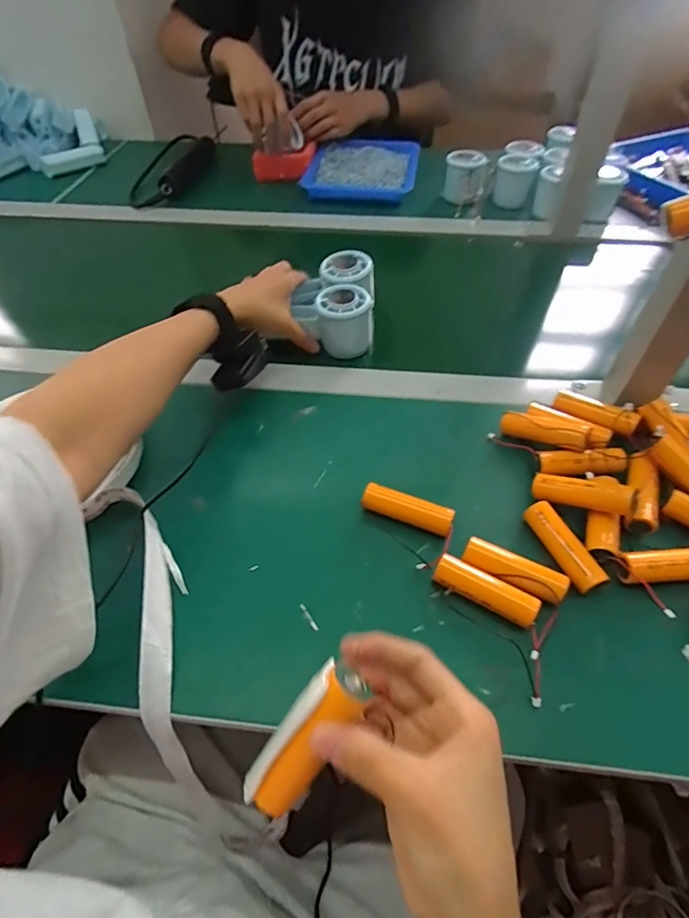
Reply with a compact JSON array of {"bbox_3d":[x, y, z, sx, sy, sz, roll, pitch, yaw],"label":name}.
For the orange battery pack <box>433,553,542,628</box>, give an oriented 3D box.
[{"bbox_3d":[0.100,0.094,0.338,0.071,0.022,0.021,24,54,19],"label":"orange battery pack"}]

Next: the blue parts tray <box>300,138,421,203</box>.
[{"bbox_3d":[0.034,-0.493,0.810,0.171,0.034,0.219,7,50,7],"label":"blue parts tray"}]

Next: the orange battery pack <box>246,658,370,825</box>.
[{"bbox_3d":[-0.018,0.127,0.213,0.023,0.016,0.079,36,100,27],"label":"orange battery pack"}]

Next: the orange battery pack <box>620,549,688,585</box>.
[{"bbox_3d":[0.239,0.079,0.348,0.076,0.022,0.021,-4,50,-3],"label":"orange battery pack"}]

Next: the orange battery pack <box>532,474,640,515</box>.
[{"bbox_3d":[0.184,0.027,0.368,0.071,0.018,0.015,10,47,35],"label":"orange battery pack"}]

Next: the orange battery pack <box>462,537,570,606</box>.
[{"bbox_3d":[0.121,0.084,0.346,0.070,0.022,0.024,26,54,21],"label":"orange battery pack"}]

